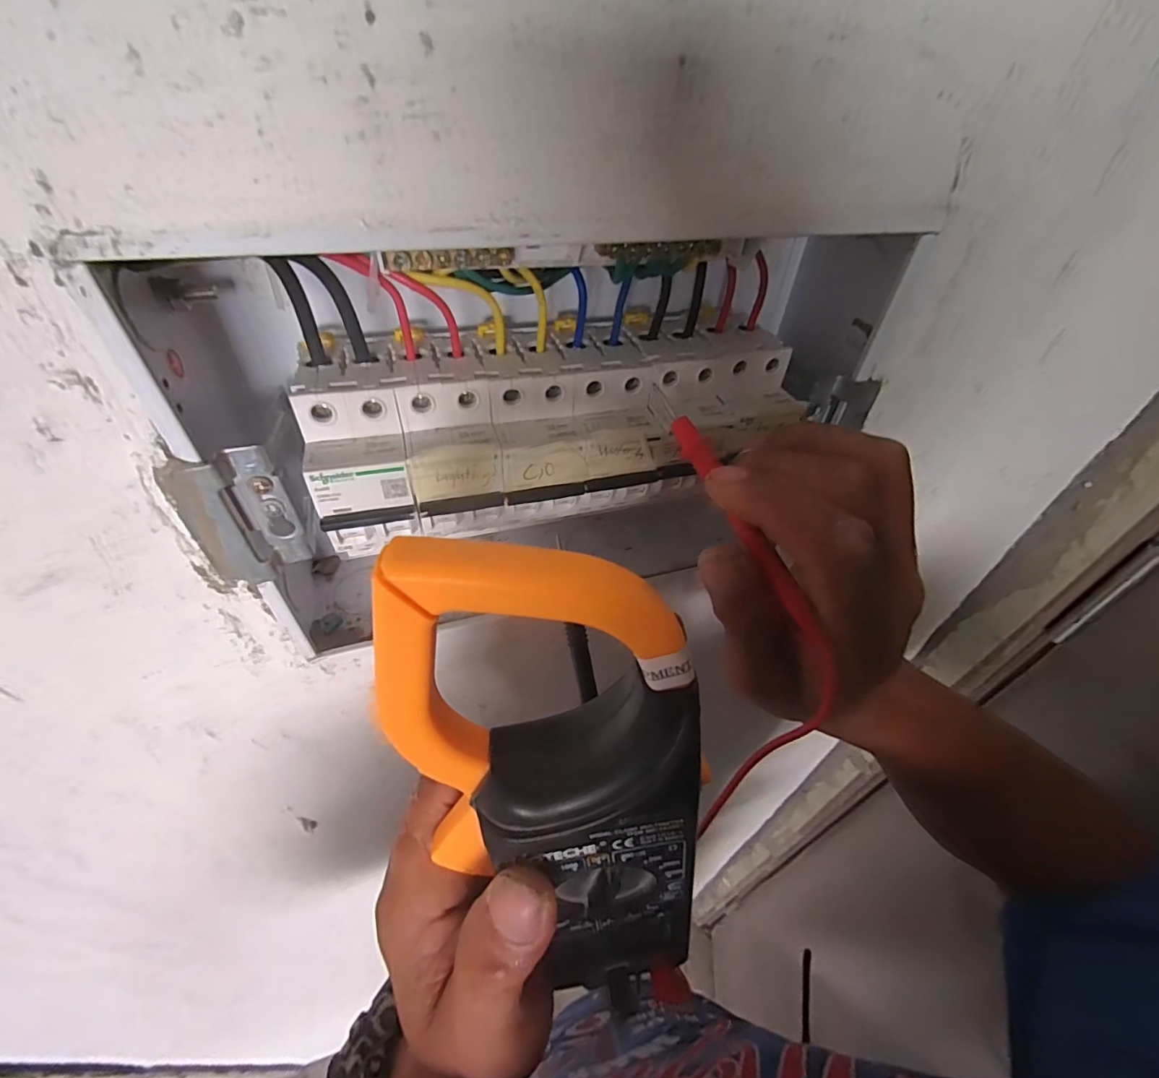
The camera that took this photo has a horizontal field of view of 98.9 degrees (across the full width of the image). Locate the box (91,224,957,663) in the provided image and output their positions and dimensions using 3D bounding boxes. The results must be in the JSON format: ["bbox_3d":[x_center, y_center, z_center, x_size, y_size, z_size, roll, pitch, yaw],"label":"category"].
[{"bbox_3d":[-0.010,-0.052,0.244,0.298,0.181,0.094,-13,46,-17],"label":"box"}]

